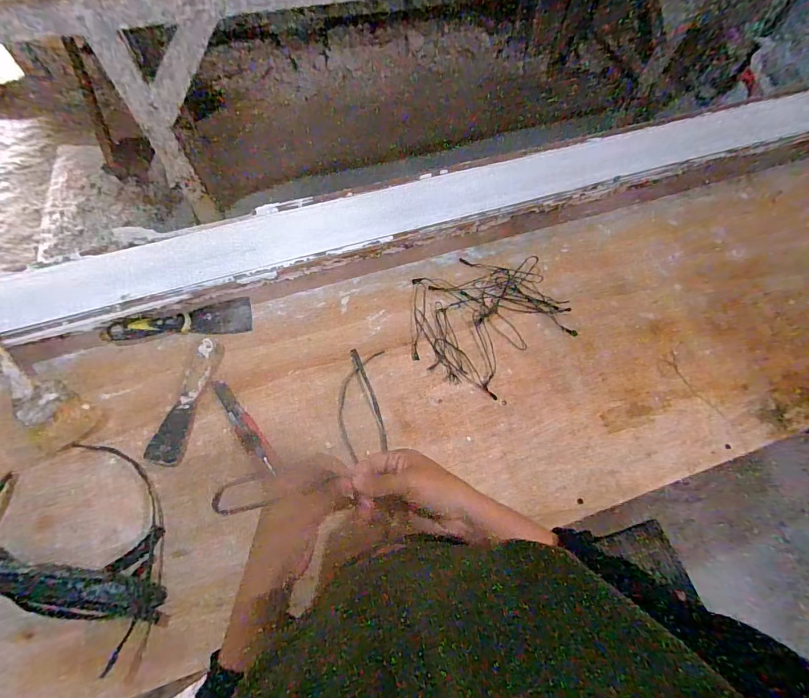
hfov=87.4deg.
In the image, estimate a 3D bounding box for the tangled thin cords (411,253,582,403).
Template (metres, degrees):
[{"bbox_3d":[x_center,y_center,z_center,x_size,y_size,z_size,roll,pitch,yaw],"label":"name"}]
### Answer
[{"bbox_3d":[0.135,-0.043,0.645,0.239,0.019,0.214,2,65,-3],"label":"tangled thin cords"}]

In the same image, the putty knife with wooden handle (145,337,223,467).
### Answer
[{"bbox_3d":[-0.292,0.065,0.566,0.043,0.020,0.172,12,65,2],"label":"putty knife with wooden handle"}]

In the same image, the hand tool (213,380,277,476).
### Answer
[{"bbox_3d":[-0.214,0.100,0.563,0.027,0.010,0.141,-32,71,-17],"label":"hand tool"}]

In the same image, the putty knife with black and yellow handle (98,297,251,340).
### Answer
[{"bbox_3d":[-0.323,-0.037,0.612,0.192,0.026,0.057,-12,66,-9],"label":"putty knife with black and yellow handle"}]

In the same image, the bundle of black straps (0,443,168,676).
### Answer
[{"bbox_3d":[-0.405,0.216,0.489,0.288,0.028,0.207,14,65,3],"label":"bundle of black straps"}]

